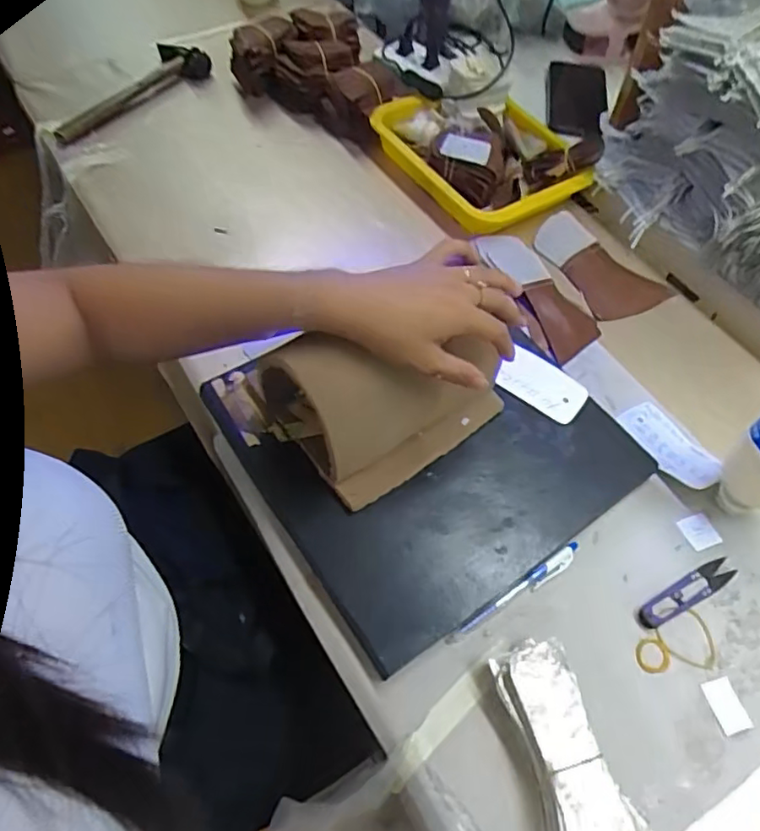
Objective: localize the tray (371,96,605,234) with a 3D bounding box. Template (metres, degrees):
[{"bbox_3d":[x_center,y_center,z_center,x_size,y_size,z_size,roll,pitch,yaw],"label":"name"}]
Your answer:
[{"bbox_3d":[0.129,-0.348,0.761,0.193,0.075,0.256,-33,66,-20],"label":"tray"}]

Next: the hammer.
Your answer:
[{"bbox_3d":[-0.352,-0.446,0.822,0.100,0.027,0.245,36,64,17],"label":"hammer"}]

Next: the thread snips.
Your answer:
[{"bbox_3d":[0.257,0.148,0.498,0.100,0.005,0.021,-23,63,-16],"label":"thread snips"}]

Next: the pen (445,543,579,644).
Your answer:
[{"bbox_3d":[0.112,0.143,0.484,0.137,0.019,0.014,-29,65,-18],"label":"pen"}]

